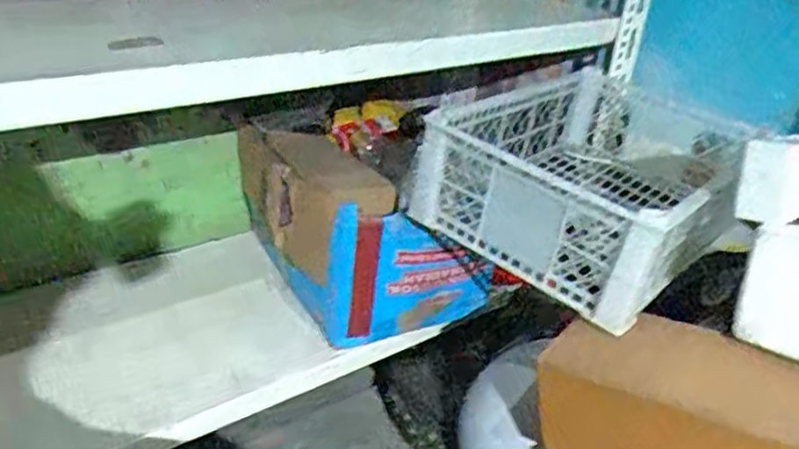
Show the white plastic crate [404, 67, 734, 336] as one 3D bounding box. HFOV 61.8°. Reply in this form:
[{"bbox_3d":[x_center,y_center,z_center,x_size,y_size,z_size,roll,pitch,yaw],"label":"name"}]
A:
[{"bbox_3d":[0.272,-0.068,0.919,0.310,0.157,0.461,24,33,32],"label":"white plastic crate"}]

